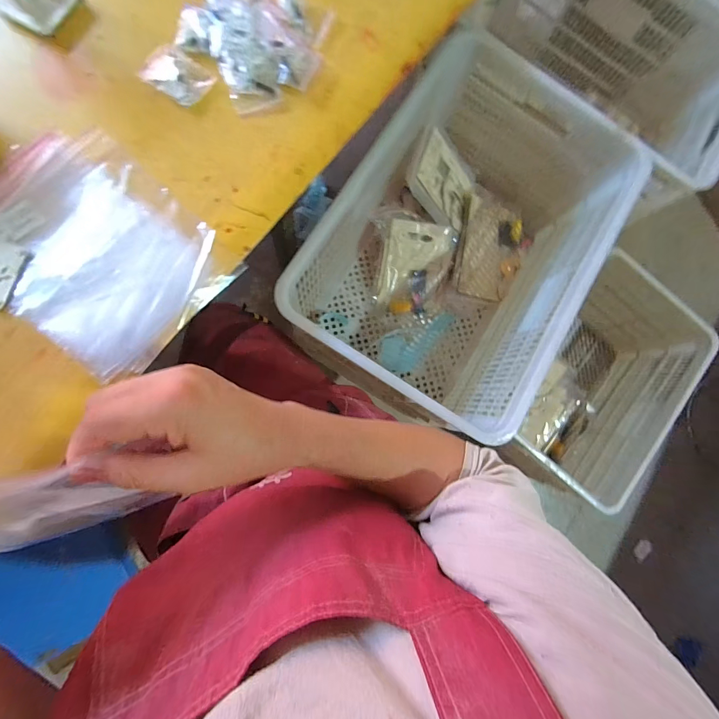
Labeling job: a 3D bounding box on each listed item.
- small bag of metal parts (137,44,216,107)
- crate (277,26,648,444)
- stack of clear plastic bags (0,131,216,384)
[{"bbox_3d":[-0.224,-0.348,0.423,0.076,0.007,0.056,37,81,-2],"label":"small bag of metal parts"},{"bbox_3d":[0.186,-0.217,0.695,0.402,0.318,0.631,33,81,-3],"label":"crate"},{"bbox_3d":[-0.296,-0.123,0.387,0.244,0.015,0.200,40,81,-2],"label":"stack of clear plastic bags"}]

